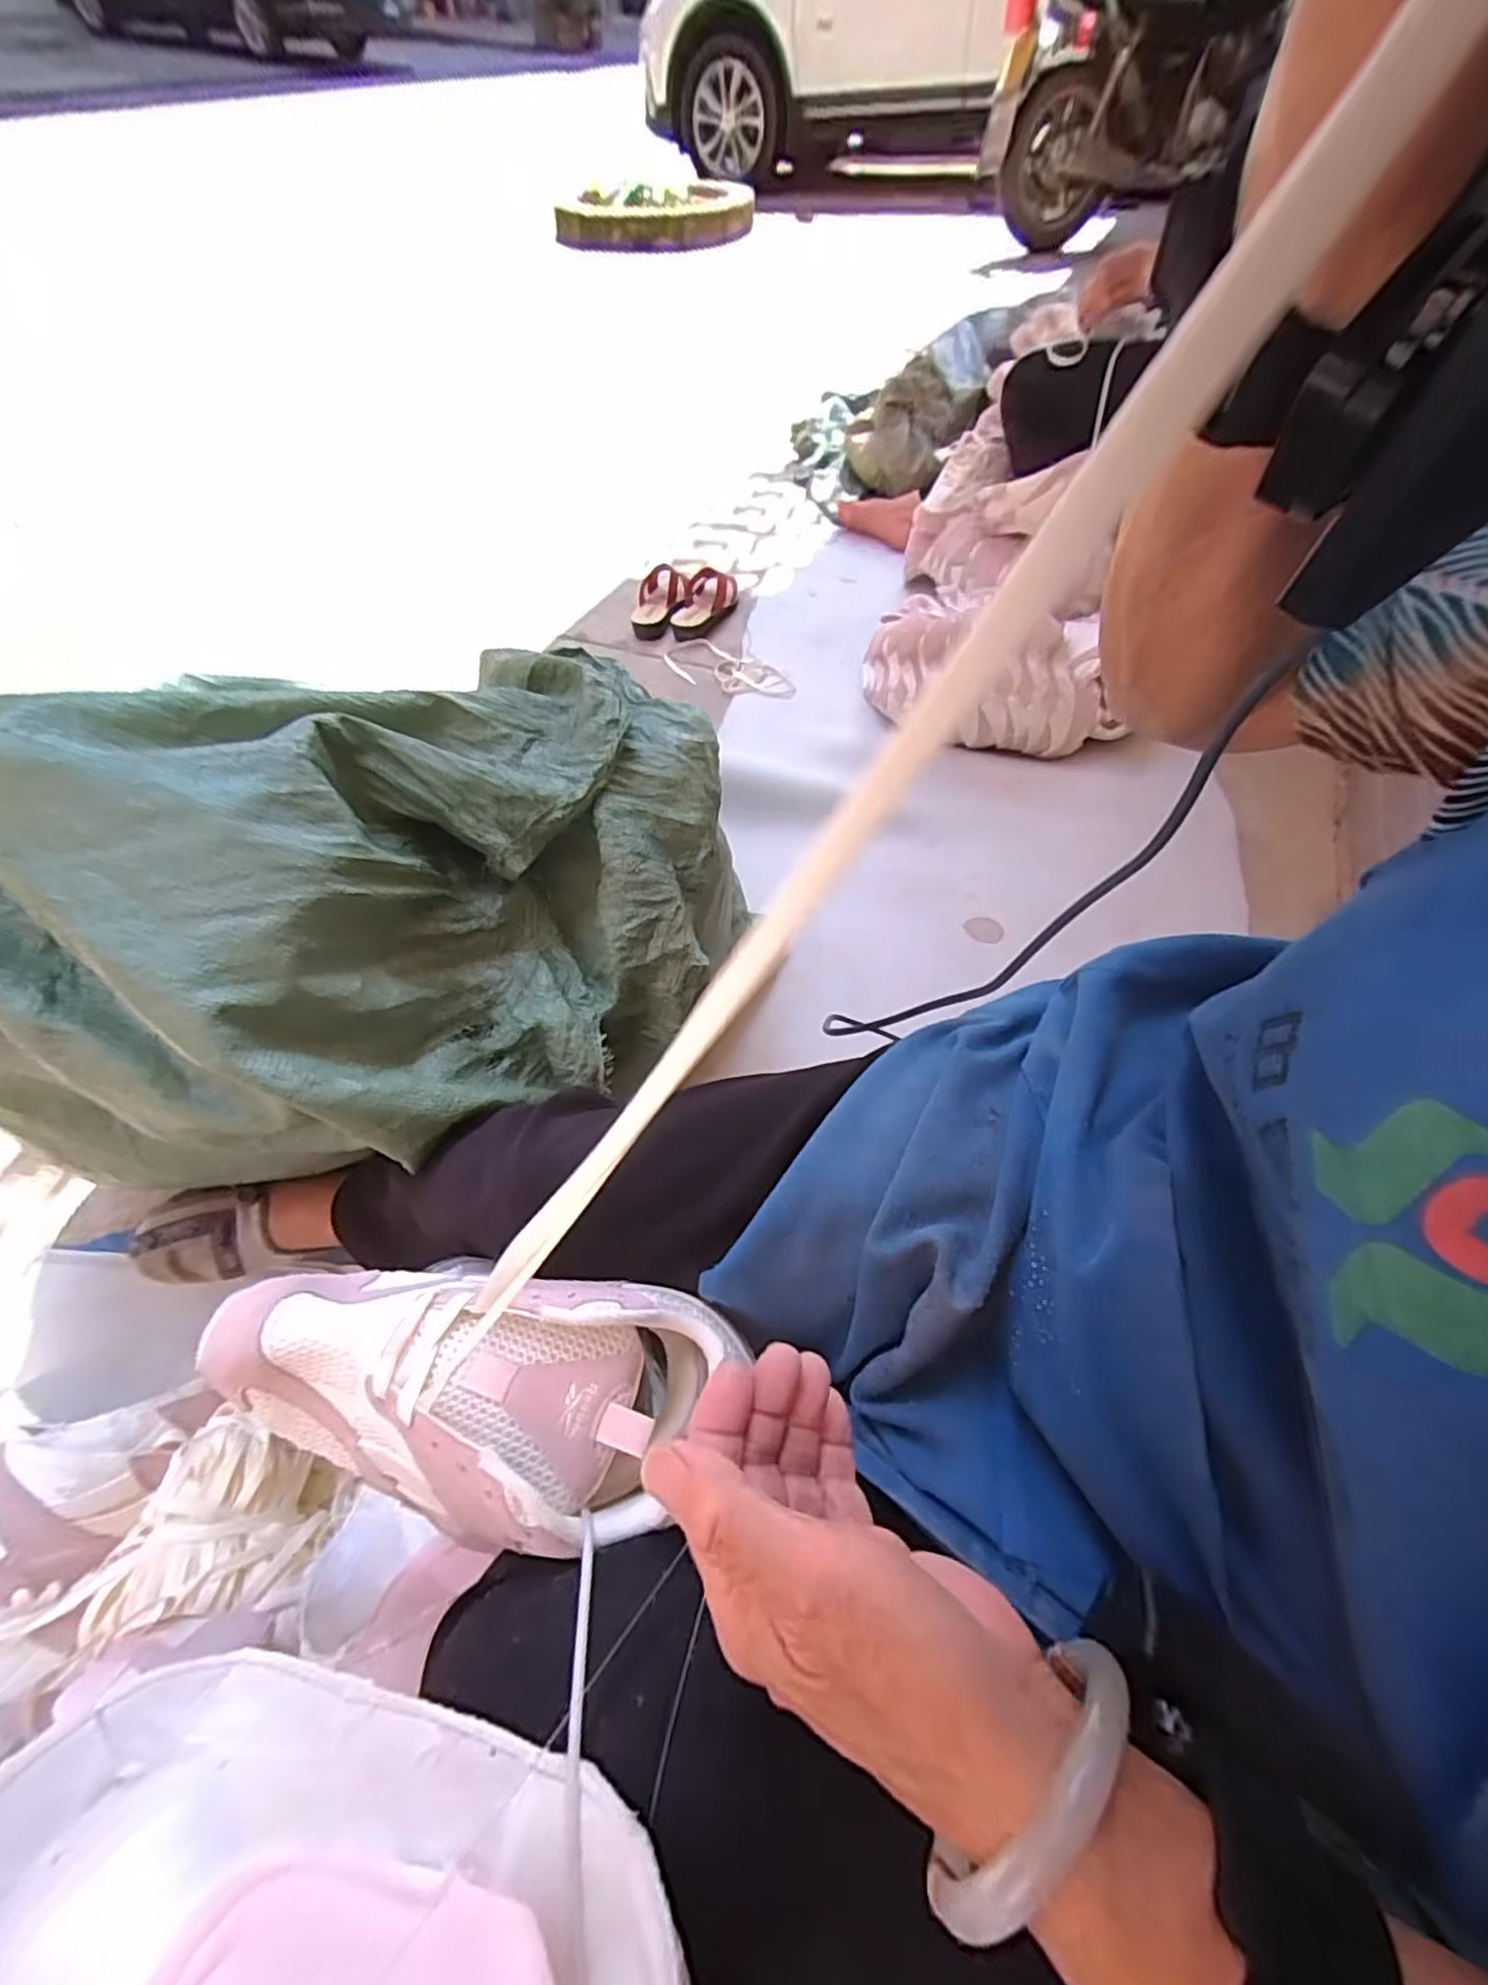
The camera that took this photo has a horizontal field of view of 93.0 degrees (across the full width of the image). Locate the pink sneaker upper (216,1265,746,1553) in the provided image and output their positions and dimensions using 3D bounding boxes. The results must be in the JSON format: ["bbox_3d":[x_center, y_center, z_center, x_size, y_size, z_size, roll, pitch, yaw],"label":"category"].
[{"bbox_3d":[-0.129,0.179,0.322,0.224,0.066,0.102,6,56,3],"label":"pink sneaker upper"}]

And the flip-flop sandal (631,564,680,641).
[{"bbox_3d":[-0.176,-0.787,1.422,0.082,0.046,0.230,2,56,-1],"label":"flip-flop sandal"}]

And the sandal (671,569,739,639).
[{"bbox_3d":[-0.081,-0.762,1.398,0.106,0.058,0.205,11,56,6],"label":"sandal"}]

